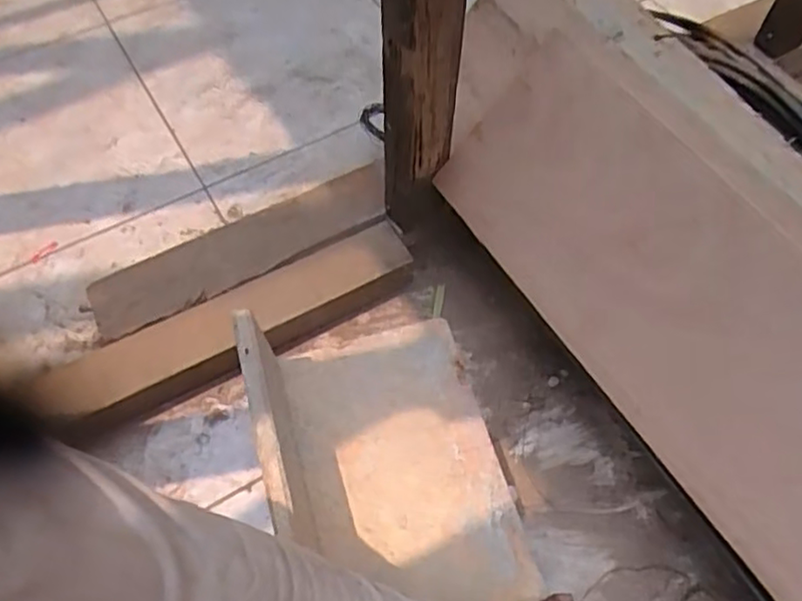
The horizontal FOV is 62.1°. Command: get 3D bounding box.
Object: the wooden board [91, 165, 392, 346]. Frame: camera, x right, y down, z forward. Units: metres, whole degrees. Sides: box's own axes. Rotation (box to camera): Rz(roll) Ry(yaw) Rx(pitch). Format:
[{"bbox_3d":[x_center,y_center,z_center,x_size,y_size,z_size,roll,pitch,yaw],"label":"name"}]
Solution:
[{"bbox_3d":[-0.182,-0.070,0.817,0.374,0.044,0.115,-26,62,-14],"label":"wooden board"}]

